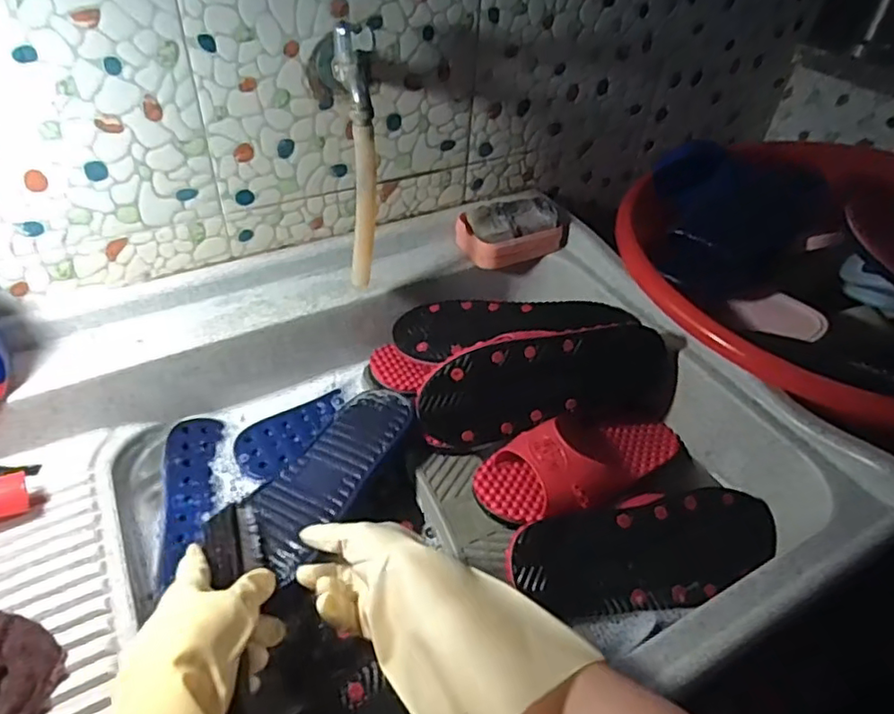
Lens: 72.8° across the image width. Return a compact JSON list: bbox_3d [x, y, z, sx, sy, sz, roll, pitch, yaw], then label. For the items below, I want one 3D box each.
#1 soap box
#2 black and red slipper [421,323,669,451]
[{"bbox_3d":[0.079,-0.158,0.748,0.122,0.054,0.067,-16,47,-20],"label":"soap box"},{"bbox_3d":[0.106,0.033,0.639,0.280,0.140,0.070,-10,24,-12],"label":"black and red slipper"}]

